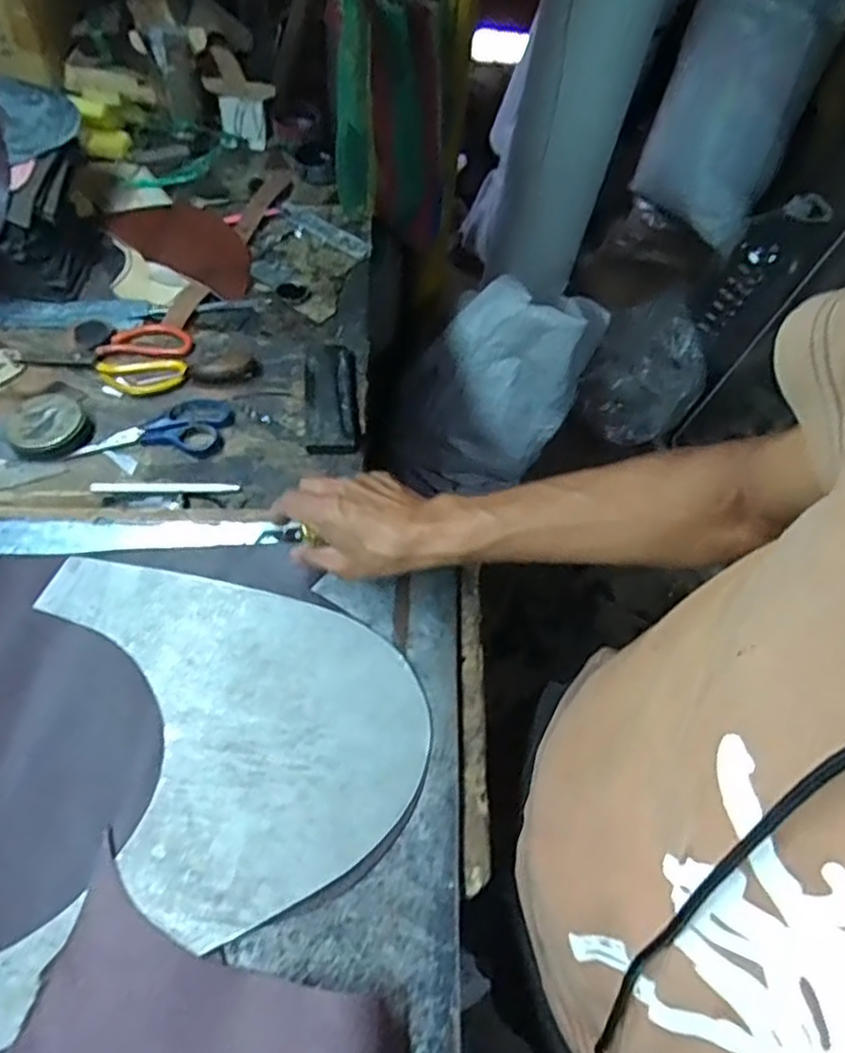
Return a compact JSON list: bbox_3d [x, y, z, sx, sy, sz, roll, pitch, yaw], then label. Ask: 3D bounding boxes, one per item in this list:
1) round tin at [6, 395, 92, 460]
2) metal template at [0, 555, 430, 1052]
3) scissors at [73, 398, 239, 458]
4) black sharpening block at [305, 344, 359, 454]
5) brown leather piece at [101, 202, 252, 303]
[{"bbox_3d":[-0.384,-0.103,0.697,0.076,0.022,0.069,-28,62,-22],"label":"round tin"},{"bbox_3d":[-0.152,0.163,0.524,0.299,0.009,0.316,-5,59,-4],"label":"metal template"},{"bbox_3d":[-0.280,-0.102,0.710,0.157,0.009,0.073,-6,56,-9],"label":"scissors"},{"bbox_3d":[-0.099,-0.141,0.741,0.053,0.022,0.147,-2,55,-7],"label":"black sharpening block"},{"bbox_3d":[-0.312,-0.381,0.916,0.257,0.026,0.120,36,60,19],"label":"brown leather piece"}]

